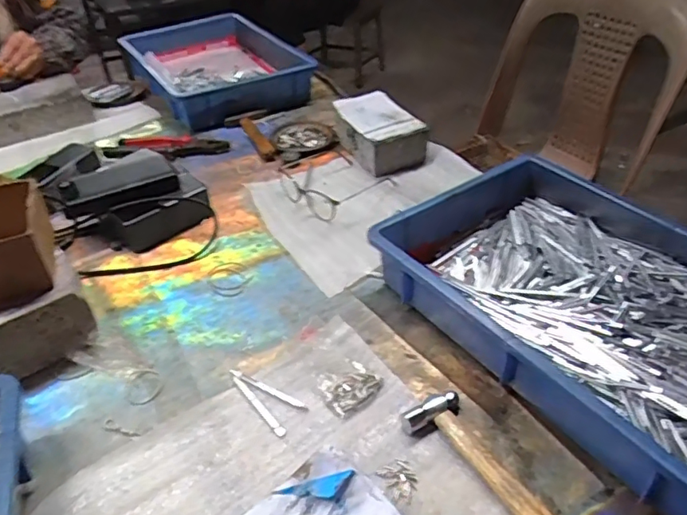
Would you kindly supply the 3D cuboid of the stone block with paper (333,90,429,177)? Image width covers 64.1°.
[{"bbox_3d":[0.059,-0.214,0.930,0.096,0.074,0.153,-20,42,-21],"label":"stone block with paper"}]

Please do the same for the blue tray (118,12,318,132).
[{"bbox_3d":[-0.280,-0.420,1.186,0.302,0.096,0.478,-18,41,-18],"label":"blue tray"}]

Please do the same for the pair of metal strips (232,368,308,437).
[{"bbox_3d":[-0.076,0.137,0.553,0.040,0.004,0.095,-29,46,-29],"label":"pair of metal strips"}]

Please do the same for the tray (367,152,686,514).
[{"bbox_3d":[0.264,0.052,0.580,0.280,0.088,0.427,-25,44,-26],"label":"tray"}]

